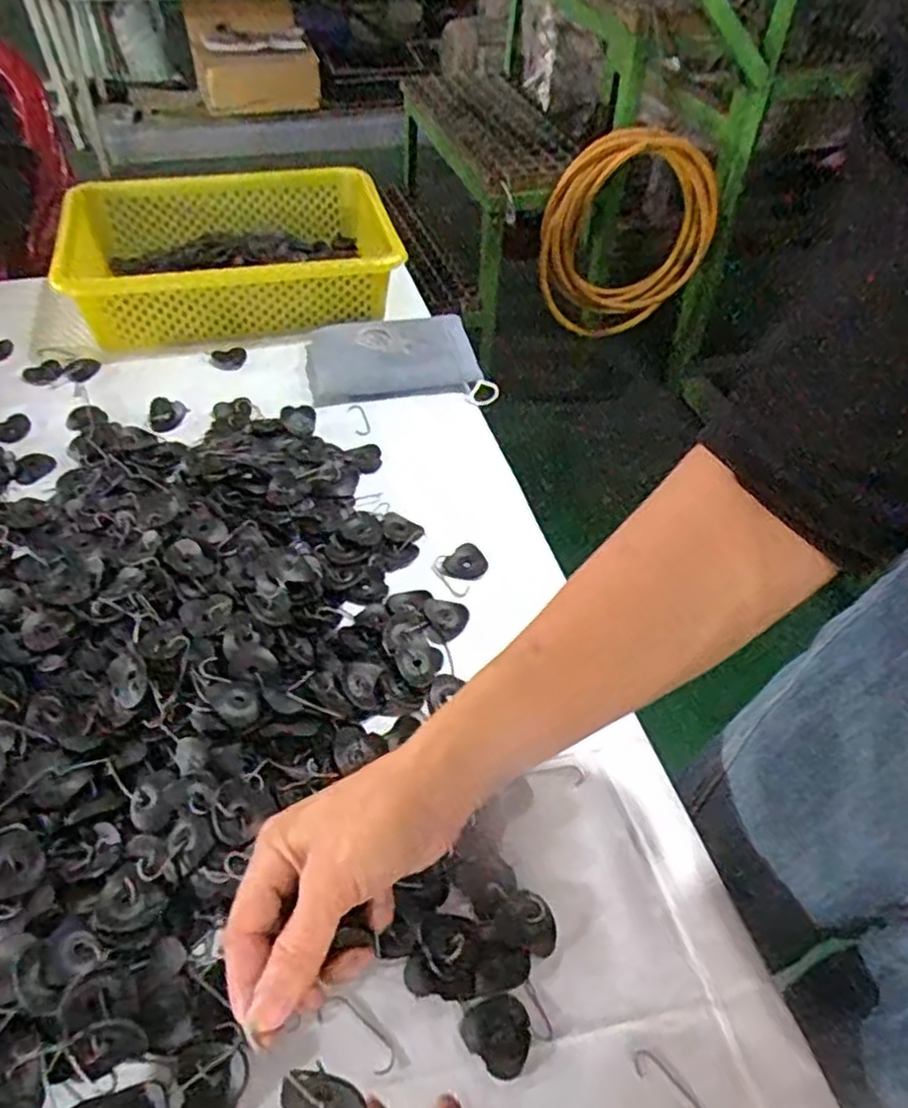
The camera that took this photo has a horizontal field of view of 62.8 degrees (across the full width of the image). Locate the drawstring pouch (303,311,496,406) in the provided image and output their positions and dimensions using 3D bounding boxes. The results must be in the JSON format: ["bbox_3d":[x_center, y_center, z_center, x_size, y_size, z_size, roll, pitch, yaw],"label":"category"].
[{"bbox_3d":[-0.060,-0.205,0.772,0.177,0.028,0.121,-8,49,-9],"label":"drawstring pouch"}]

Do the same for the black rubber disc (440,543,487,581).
[{"bbox_3d":[0.010,0.008,0.612,0.034,0.008,0.039,33,55,24],"label":"black rubber disc"}]

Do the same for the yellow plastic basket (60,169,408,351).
[{"bbox_3d":[-0.245,-0.343,0.853,0.372,0.101,0.260,-13,50,-13],"label":"yellow plastic basket"}]

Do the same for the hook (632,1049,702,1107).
[{"bbox_3d":[0.110,0.271,0.376,0.016,0.004,0.044,-27,56,-25],"label":"hook"}]

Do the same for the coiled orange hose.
[{"bbox_3d":[0.350,-0.651,1.534,0.344,0.373,0.135,-13,50,-13],"label":"coiled orange hose"}]

